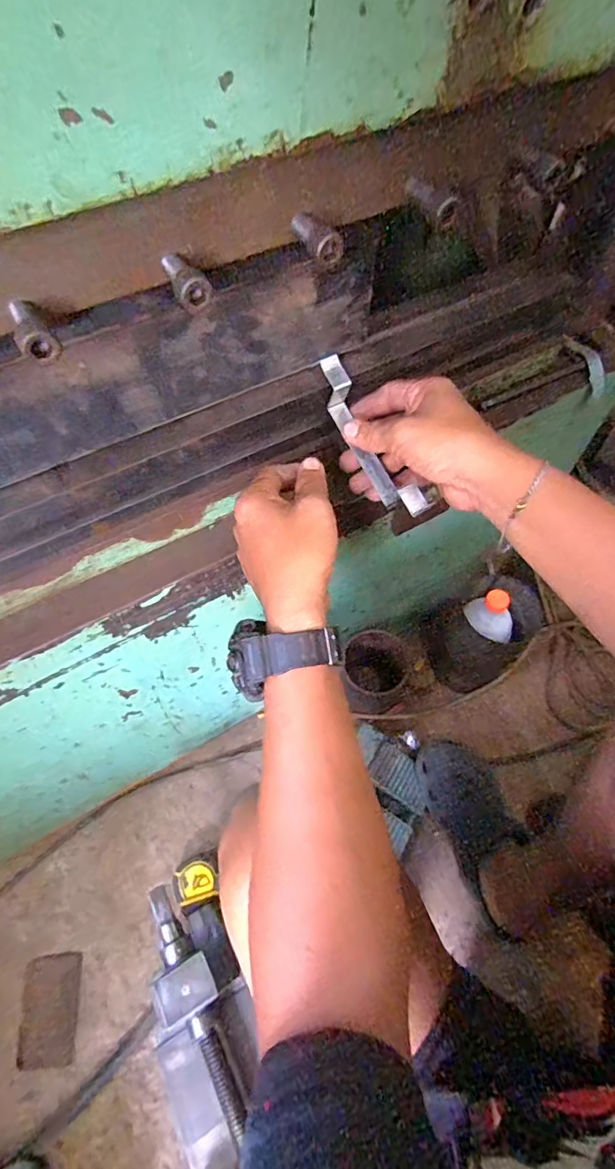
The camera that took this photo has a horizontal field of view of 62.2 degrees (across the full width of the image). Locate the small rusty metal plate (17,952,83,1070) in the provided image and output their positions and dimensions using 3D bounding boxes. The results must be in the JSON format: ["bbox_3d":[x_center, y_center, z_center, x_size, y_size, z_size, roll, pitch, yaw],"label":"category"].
[{"bbox_3d":[-0.342,0.565,0.679,0.078,0.006,0.115,-11,59,4],"label":"small rusty metal plate"}]

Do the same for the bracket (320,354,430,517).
[{"bbox_3d":[0.050,-0.116,0.417,0.019,0.042,0.145,-27,84,-15],"label":"bracket"}]

